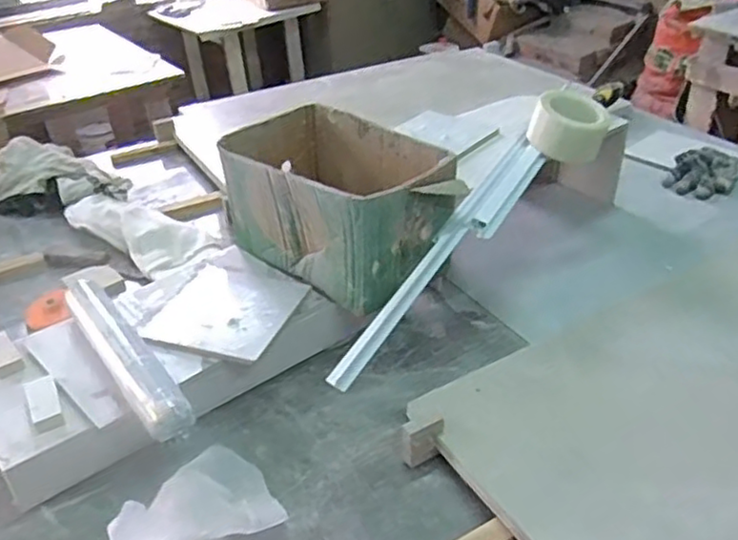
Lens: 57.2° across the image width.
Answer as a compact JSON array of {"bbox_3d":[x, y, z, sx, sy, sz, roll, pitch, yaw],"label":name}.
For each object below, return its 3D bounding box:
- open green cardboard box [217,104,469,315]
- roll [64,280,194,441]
[{"bbox_3d":[-0.034,-0.089,0.883,0.292,0.159,0.181,23,42,33],"label":"open green cardboard box"},{"bbox_3d":[-0.267,0.086,0.733,0.045,0.035,0.287,-25,40,-29],"label":"roll"}]

